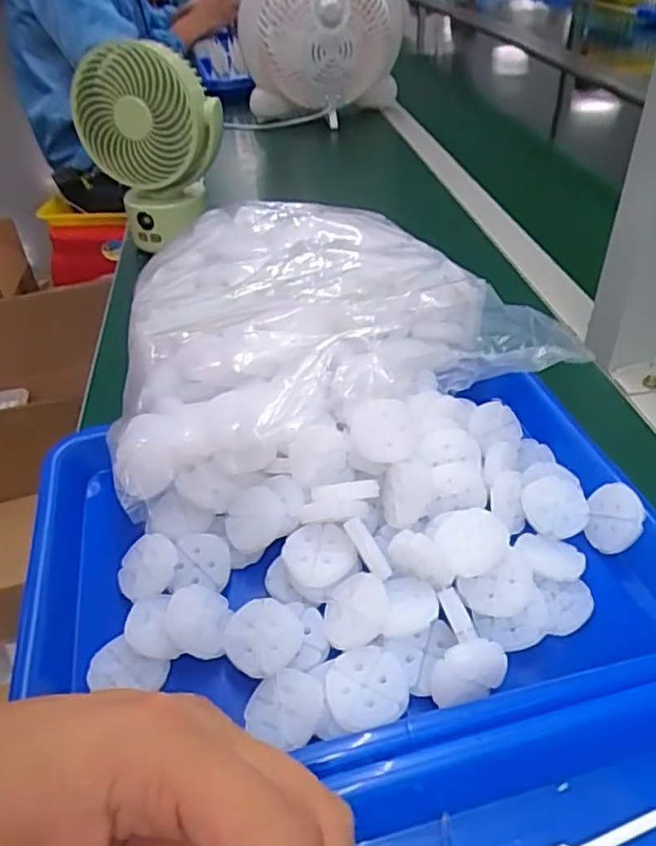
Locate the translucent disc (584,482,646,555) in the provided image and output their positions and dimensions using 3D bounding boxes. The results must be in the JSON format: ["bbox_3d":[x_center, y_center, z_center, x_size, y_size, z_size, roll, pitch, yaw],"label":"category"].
[{"bbox_3d":[0.158,0.052,0.348,0.030,0.007,0.037,-18,58,48],"label":"translucent disc"}]

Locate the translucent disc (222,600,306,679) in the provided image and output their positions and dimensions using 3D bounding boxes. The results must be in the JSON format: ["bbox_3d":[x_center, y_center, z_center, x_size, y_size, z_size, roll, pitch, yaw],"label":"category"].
[{"bbox_3d":[-0.031,0.102,0.307,0.036,0.008,0.035,-2,41,2],"label":"translucent disc"}]

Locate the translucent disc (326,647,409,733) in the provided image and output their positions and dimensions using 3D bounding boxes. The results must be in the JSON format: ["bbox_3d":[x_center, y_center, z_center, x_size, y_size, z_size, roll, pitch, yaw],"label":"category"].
[{"bbox_3d":[0.017,0.120,0.282,0.035,0.012,0.035,-2,41,2],"label":"translucent disc"}]

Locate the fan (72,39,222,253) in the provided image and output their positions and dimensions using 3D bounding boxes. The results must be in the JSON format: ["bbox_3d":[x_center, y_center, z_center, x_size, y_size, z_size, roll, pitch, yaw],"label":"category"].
[{"bbox_3d":[-0.178,-0.286,0.646,0.122,0.181,0.092,9,42,14],"label":"fan"}]

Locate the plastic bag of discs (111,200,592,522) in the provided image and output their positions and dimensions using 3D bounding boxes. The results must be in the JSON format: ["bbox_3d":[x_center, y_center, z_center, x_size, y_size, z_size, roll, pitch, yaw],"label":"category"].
[{"bbox_3d":[-0.024,-0.094,0.475,0.271,0.088,0.315,-12,42,-10],"label":"plastic bag of discs"}]

